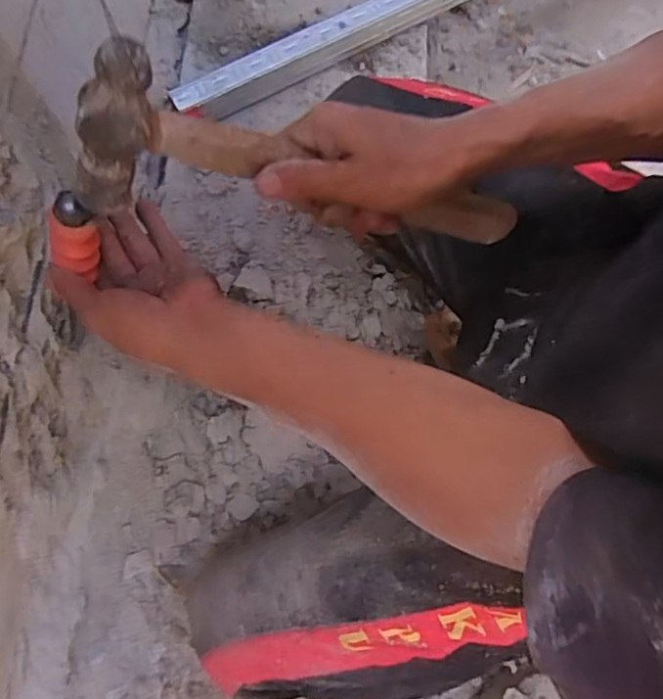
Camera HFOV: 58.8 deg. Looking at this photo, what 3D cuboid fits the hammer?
[{"bbox_3d":[-0.007,-0.108,0.383,0.292,0.100,0.038,6,71,-24],"label":"hammer"}]

